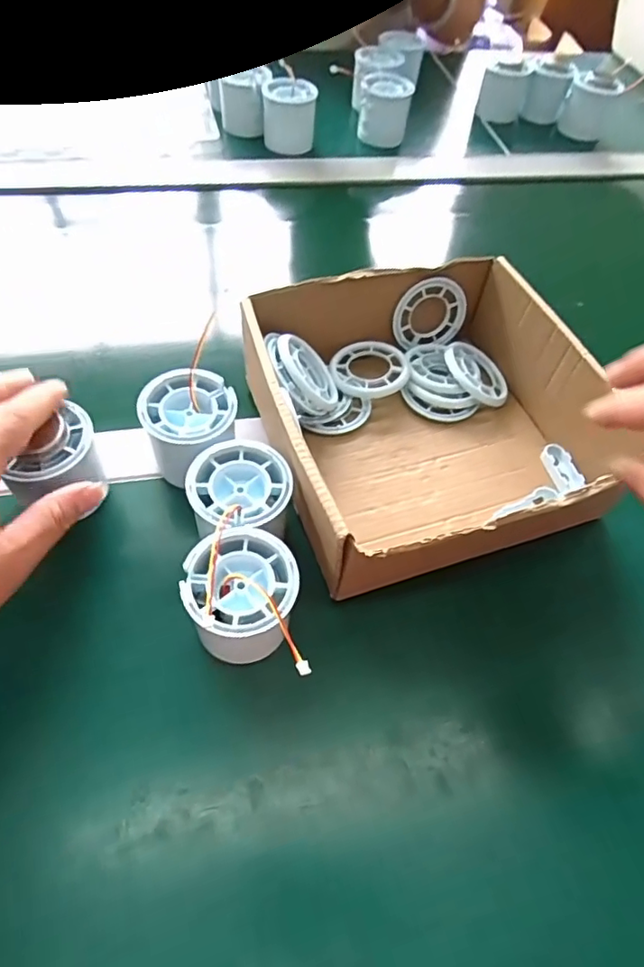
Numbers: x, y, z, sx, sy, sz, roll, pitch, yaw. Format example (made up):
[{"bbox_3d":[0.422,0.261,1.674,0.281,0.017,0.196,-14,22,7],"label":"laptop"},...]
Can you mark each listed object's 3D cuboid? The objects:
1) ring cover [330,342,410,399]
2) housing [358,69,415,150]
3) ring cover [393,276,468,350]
[{"bbox_3d":[0.035,-0.081,0.407,0.054,0.011,0.048,-2,56,-6],"label":"ring cover"},{"bbox_3d":[0.068,-0.404,0.616,0.054,0.057,0.047,9,55,1],"label":"housing"},{"bbox_3d":[0.081,-0.127,0.421,0.058,0.051,0.009,-12,41,-10],"label":"ring cover"}]

